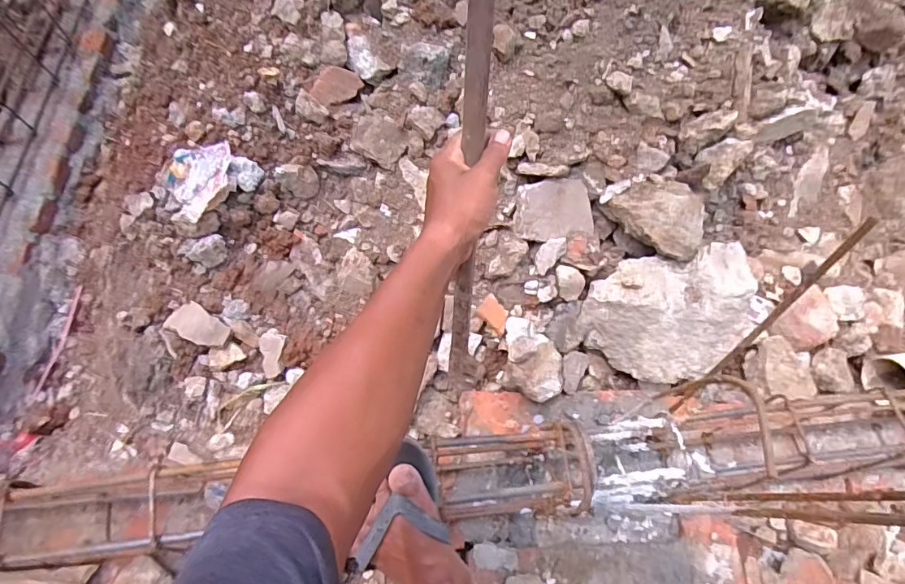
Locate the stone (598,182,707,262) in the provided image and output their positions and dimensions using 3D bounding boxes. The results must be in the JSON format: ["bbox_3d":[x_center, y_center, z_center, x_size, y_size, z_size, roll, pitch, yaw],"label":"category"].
[{"bbox_3d":[0.346,-0.130,0.817,0.115,0.060,0.163,-31,67,-19],"label":"stone"}]

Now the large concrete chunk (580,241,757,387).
[{"bbox_3d":[0.356,0.037,0.841,0.261,0.130,0.202,-9,96,11],"label":"large concrete chunk"}]

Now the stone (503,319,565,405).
[{"bbox_3d":[0.135,0.115,0.828,0.089,0.060,0.138,1,61,-4],"label":"stone"}]

